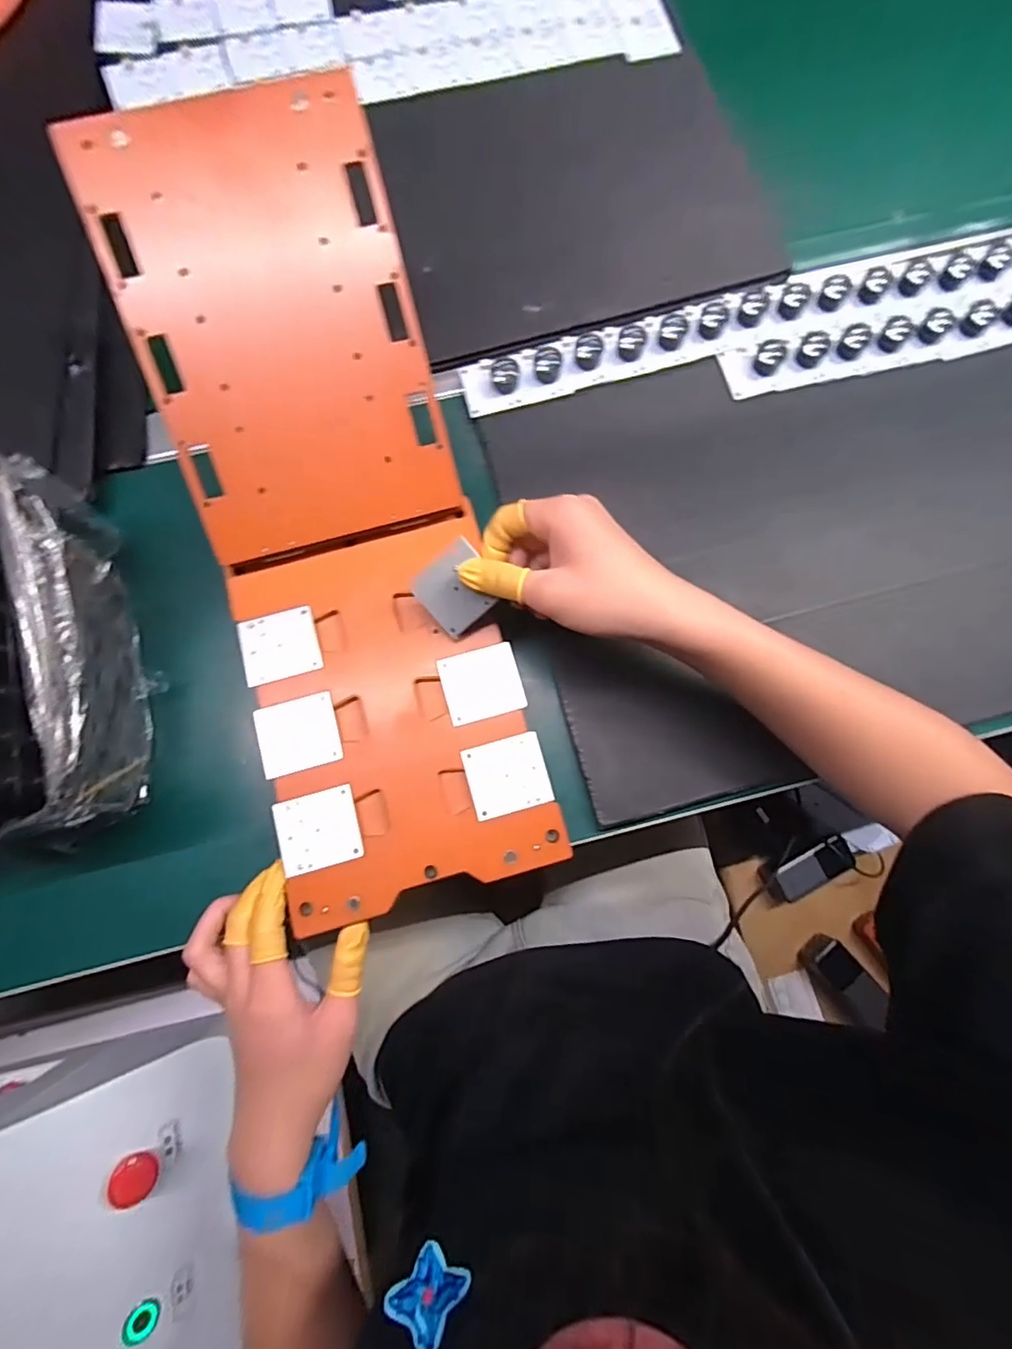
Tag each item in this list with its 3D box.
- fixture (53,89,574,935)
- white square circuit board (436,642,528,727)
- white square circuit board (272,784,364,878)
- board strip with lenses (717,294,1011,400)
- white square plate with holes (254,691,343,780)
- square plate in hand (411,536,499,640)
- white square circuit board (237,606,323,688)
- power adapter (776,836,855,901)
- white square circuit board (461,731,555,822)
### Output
[{"bbox_3d":[-0.105,-0.088,0.334,0.163,0.058,0.445,-15,94,-3],"label":"fixture"},{"bbox_3d":[-0.015,0.006,0.347,0.049,0.004,0.044,-16,79,-2],"label":"white square circuit board"},{"bbox_3d":[-0.113,0.094,0.327,0.047,0.004,0.044,-15,79,-2],"label":"white square circuit board"},{"bbox_3d":[0.312,-0.266,0.422,0.281,0.014,0.040,-13,80,-2],"label":"board strip with lenses"},{"bbox_3d":[-0.130,0.038,0.339,0.048,0.004,0.044,-15,79,-2],"label":"white square plate with holes"},{"bbox_3d":[-0.029,-0.052,0.332,0.046,0.005,0.044,-41,103,8],"label":"square plate in hand"},{"bbox_3d":[-0.146,-0.019,0.349,0.048,0.004,0.045,-15,79,-2],"label":"white square circuit board"},{"bbox_3d":[0.478,0.301,0.844,0.118,0.027,0.046,-40,82,11],"label":"power adapter"},{"bbox_3d":[0.001,0.062,0.334,0.048,0.004,0.044,-15,79,-2],"label":"white square circuit board"}]

